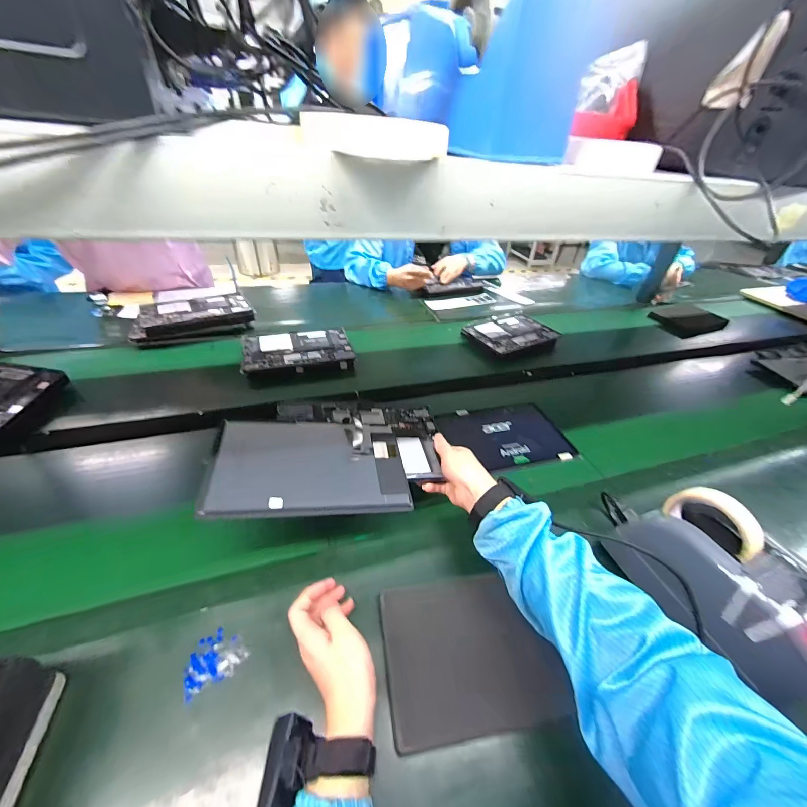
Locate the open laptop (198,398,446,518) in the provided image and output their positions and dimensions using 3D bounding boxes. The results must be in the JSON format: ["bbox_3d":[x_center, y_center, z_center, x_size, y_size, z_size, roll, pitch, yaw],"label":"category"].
[{"bbox_3d":[-0.093,0.066,0.498,0.311,0.017,0.210,3,38,-17],"label":"open laptop"}]

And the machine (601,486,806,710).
[{"bbox_3d":[0.383,0.206,0.418,0.104,0.152,0.228,-11,42,-20],"label":"machine"}]

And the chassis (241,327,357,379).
[{"bbox_3d":[-0.259,-0.126,0.858,0.252,0.041,0.149,-9,42,-17],"label":"chassis"}]

